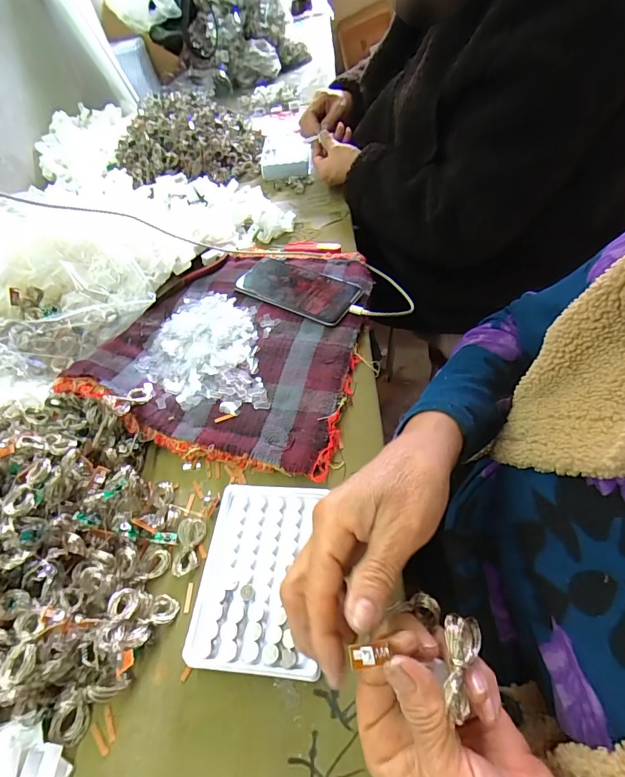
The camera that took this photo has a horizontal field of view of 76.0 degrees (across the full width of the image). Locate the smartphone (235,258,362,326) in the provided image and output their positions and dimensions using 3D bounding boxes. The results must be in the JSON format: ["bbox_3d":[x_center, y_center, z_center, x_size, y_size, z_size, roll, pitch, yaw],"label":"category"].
[{"bbox_3d":[-0.020,-0.134,0.521,0.162,0.011,0.077,26,60,27],"label":"smartphone"}]

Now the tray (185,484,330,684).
[{"bbox_3d":[-0.041,0.140,0.310,0.088,0.022,0.132,-2,51,8],"label":"tray"}]

